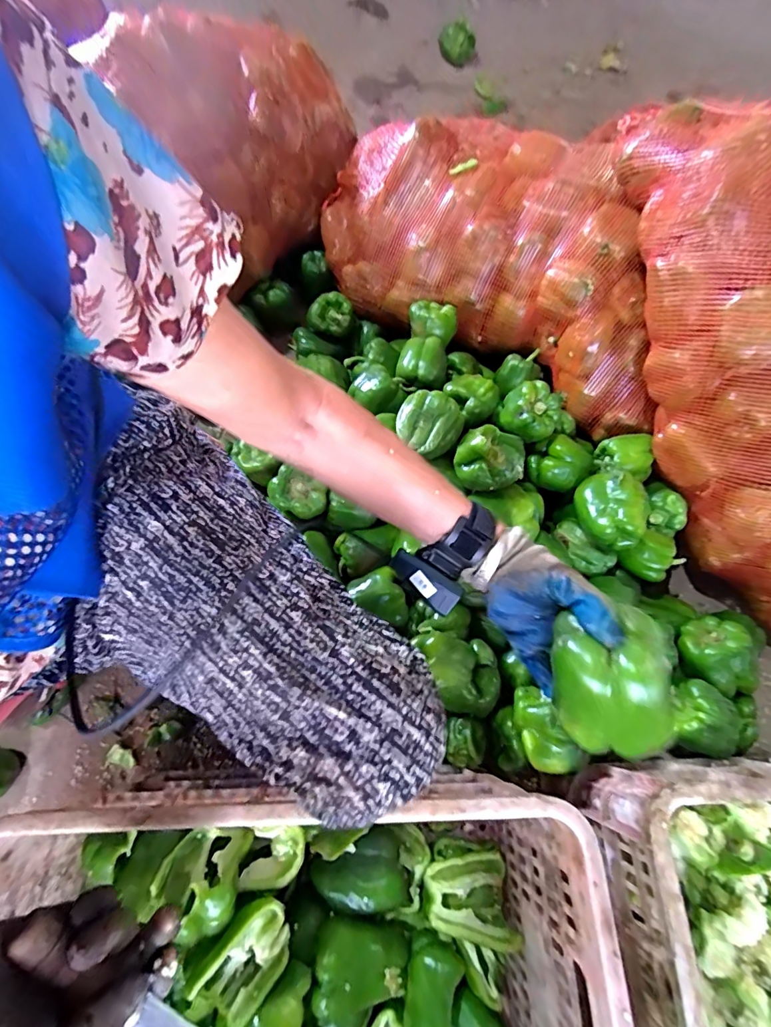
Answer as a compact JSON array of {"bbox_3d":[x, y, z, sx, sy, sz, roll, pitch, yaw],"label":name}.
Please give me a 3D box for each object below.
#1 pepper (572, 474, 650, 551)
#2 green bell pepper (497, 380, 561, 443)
[{"bbox_3d":[0.316,-0.008,0.640,0.079,0.067,0.097,14,64,4],"label":"pepper"},{"bbox_3d":[0.211,-0.151,0.674,0.078,0.060,0.071,1,64,-2],"label":"green bell pepper"}]

